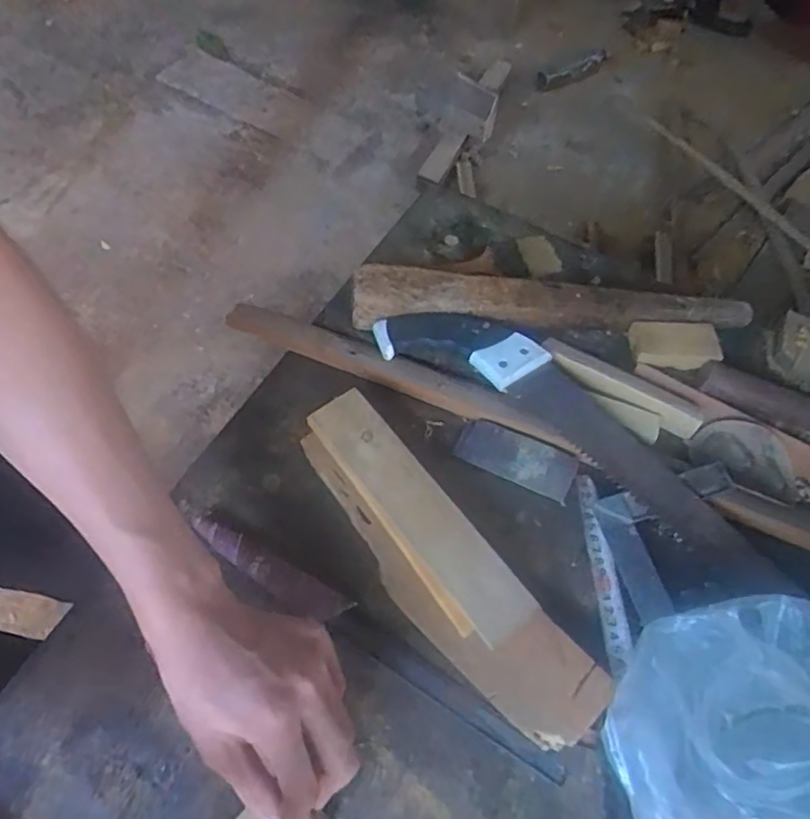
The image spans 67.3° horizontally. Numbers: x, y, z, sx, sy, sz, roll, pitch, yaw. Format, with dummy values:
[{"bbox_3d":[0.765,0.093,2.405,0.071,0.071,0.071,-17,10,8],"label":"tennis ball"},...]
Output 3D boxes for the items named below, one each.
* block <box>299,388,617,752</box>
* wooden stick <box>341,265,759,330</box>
[{"bbox_3d":[0.024,0.120,0.478,0.083,0.055,0.309,-36,68,-22],"label":"block"},{"bbox_3d":[0.153,-0.112,0.621,0.408,0.048,0.057,-1,60,-4],"label":"wooden stick"}]

